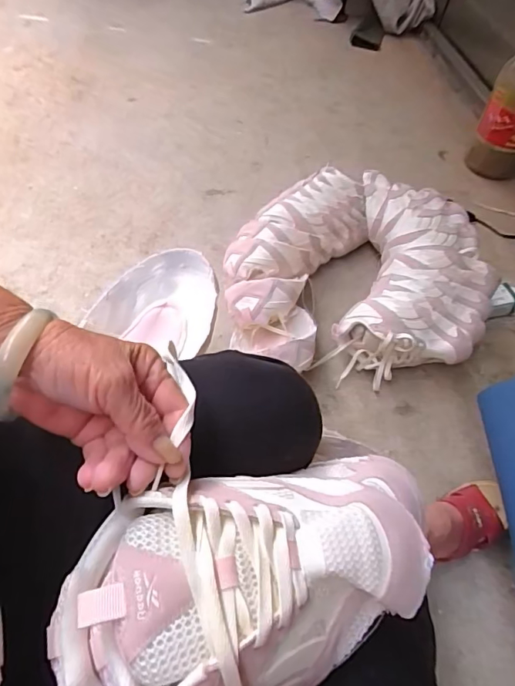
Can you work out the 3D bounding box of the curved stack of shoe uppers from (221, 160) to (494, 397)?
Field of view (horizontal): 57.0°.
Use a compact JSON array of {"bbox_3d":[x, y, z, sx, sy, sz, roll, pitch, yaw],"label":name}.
[{"bbox_3d":[0.198,-0.136,0.928,0.465,0.137,0.472,20,57,12],"label":"curved stack of shoe uppers"}]

